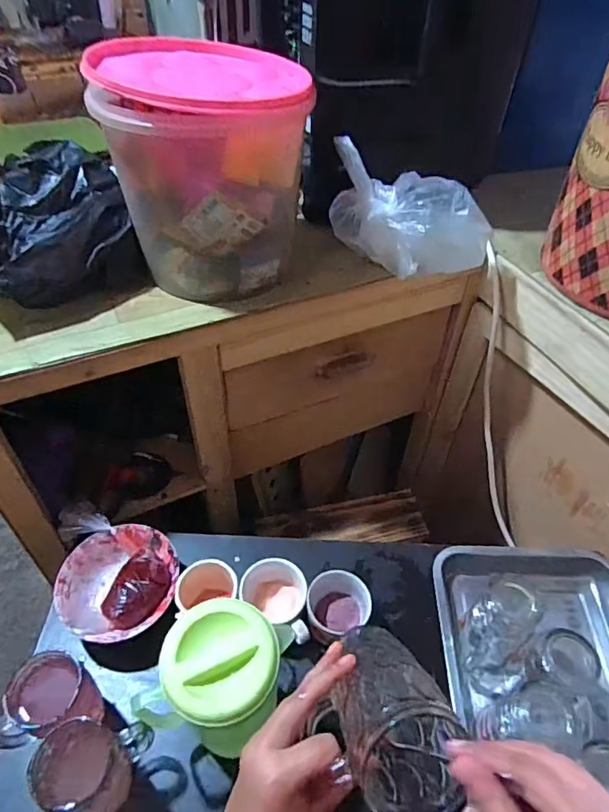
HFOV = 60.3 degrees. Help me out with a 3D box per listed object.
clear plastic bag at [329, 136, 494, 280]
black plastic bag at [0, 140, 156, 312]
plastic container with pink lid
[{"bbox_3d":[0.145,-0.243,0.715,0.222,0.144,0.107,7,48,6],"label":"clear plastic bag"},{"bbox_3d":[-0.338,-0.230,0.685,0.209,0.130,0.192,-24,52,-20],"label":"black plastic bag"},{"bbox_3d":[-0.117,-0.297,0.671,0.228,0.237,0.211,2,48,2],"label":"plastic container with pink lid"}]

